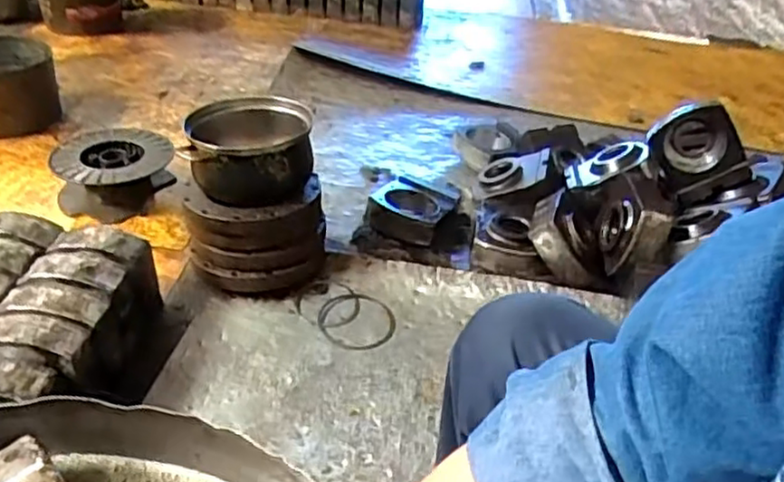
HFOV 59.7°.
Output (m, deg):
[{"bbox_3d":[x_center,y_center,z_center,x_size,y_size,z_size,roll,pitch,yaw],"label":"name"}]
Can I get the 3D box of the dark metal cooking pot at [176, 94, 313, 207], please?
[{"bbox_3d":[-0.270,-0.171,1.299,0.228,0.146,0.218,2,35,-6],"label":"dark metal cooking pot"}]

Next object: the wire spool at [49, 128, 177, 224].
[{"bbox_3d":[-0.642,-0.160,1.576,0.264,0.114,0.289,4,35,-3],"label":"wire spool"}]

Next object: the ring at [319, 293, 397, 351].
[{"bbox_3d":[-0.064,0.148,1.247,0.138,0.010,0.138,4,50,-5],"label":"ring"}]

